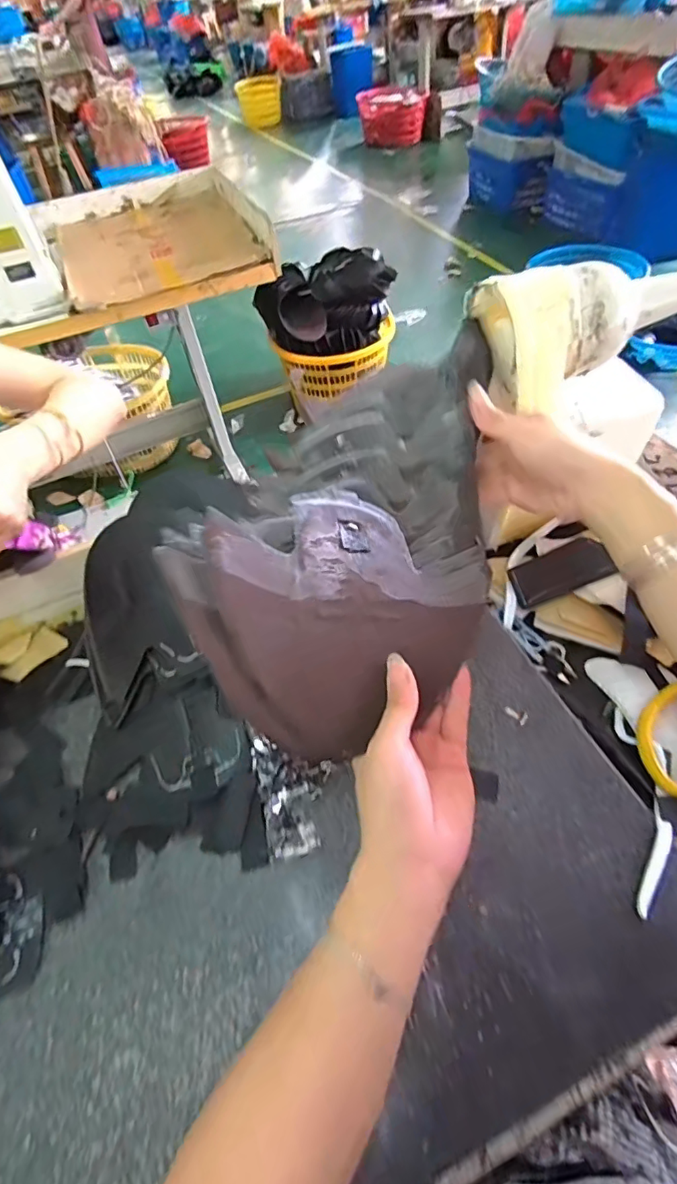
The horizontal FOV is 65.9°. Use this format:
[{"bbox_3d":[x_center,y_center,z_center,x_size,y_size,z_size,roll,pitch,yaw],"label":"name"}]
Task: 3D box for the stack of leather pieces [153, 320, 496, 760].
[{"bbox_3d":[0.014,-0.071,0.394,0.196,0.088,0.362,7,54,11],"label":"stack of leather pieces"}]

